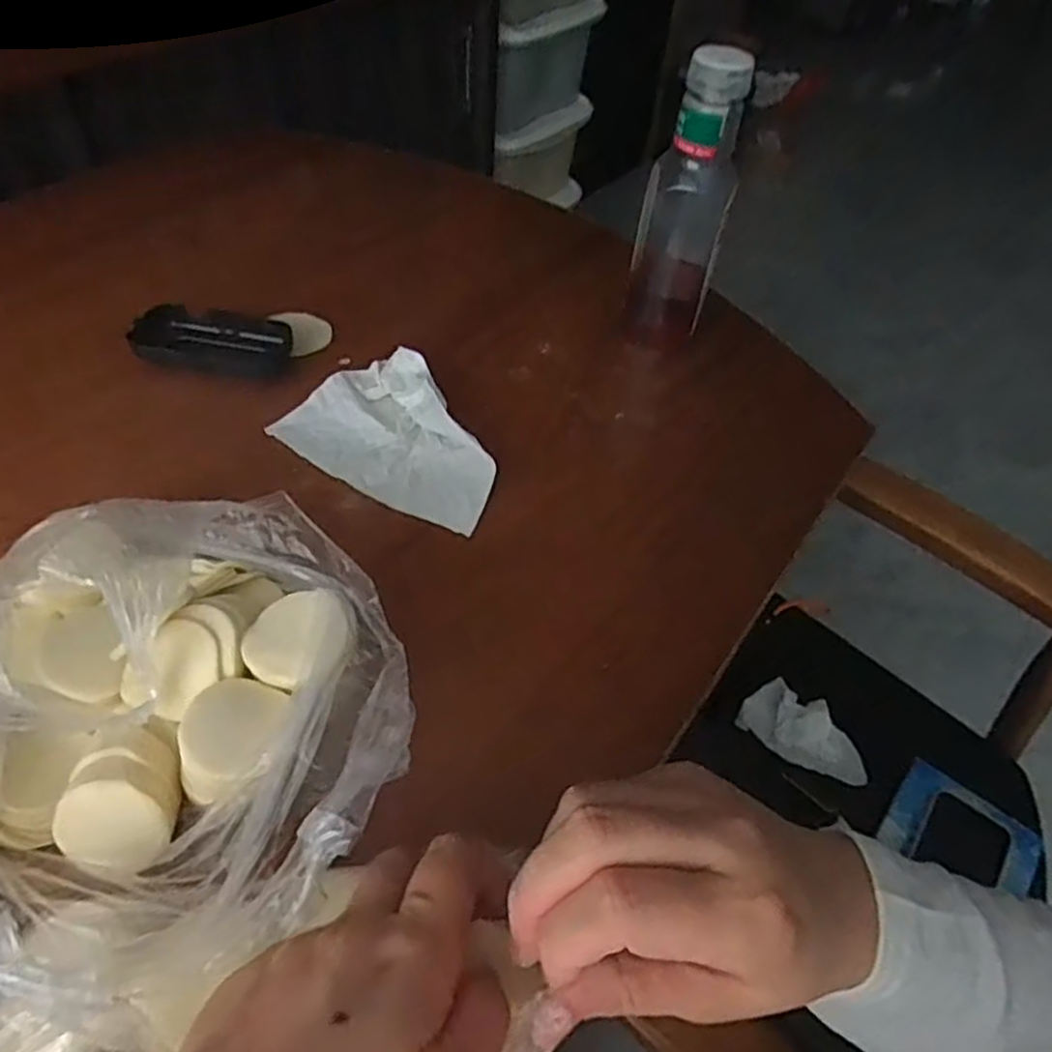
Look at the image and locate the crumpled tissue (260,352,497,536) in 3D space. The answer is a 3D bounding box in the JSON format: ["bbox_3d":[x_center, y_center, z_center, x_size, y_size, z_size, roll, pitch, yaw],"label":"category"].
[{"bbox_3d":[-0.082,-0.061,0.490,0.154,0.023,0.102,37,56,23],"label":"crumpled tissue"}]

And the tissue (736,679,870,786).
[{"bbox_3d":[0.275,0.215,0.742,0.079,0.045,0.121,-23,56,-22],"label":"tissue"}]

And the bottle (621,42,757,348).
[{"bbox_3d":[0.116,-0.233,0.542,0.058,0.200,0.051,8,50,1],"label":"bottle"}]

